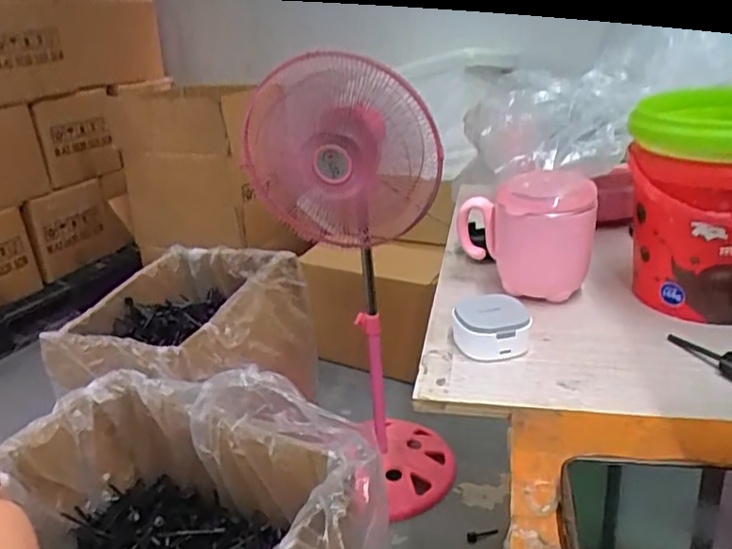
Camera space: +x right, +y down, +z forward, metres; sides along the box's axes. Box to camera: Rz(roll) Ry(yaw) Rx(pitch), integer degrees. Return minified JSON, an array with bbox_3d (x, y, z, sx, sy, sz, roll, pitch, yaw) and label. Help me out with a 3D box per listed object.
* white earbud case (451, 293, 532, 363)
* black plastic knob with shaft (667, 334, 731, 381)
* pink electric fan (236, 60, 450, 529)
[{"bbox_3d":[0.092,0.039,0.469,0.054,0.031,0.048,-3,24,3],"label":"white earbud case"},{"bbox_3d":[0.238,0.053,0.438,0.016,0.014,0.059,-11,25,-15],"label":"black plastic knob with shaft"},{"bbox_3d":[-0.022,0.041,1.223,0.340,0.853,0.276,-5,24,-1],"label":"pink electric fan"}]

